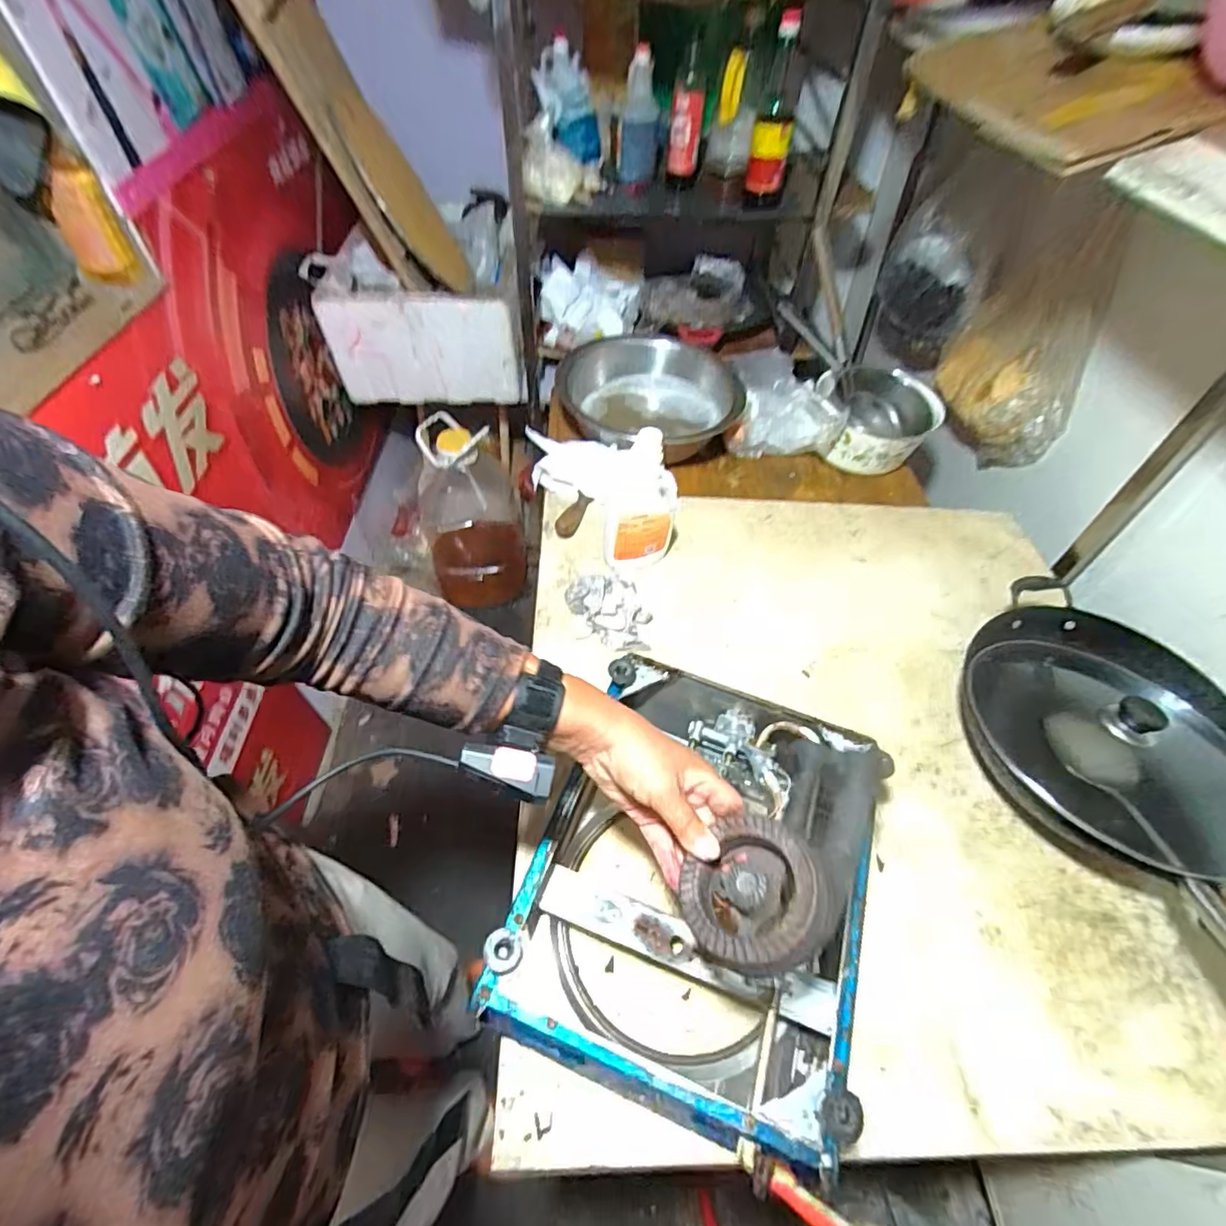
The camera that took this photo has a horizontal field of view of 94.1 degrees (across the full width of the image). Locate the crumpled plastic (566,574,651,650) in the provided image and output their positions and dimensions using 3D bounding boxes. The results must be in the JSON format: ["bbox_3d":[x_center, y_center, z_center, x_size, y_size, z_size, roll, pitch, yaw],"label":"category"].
[{"bbox_3d":[-0.004,-0.007,0.762,0.133,0.062,0.090,27,58,19],"label":"crumpled plastic"}]

